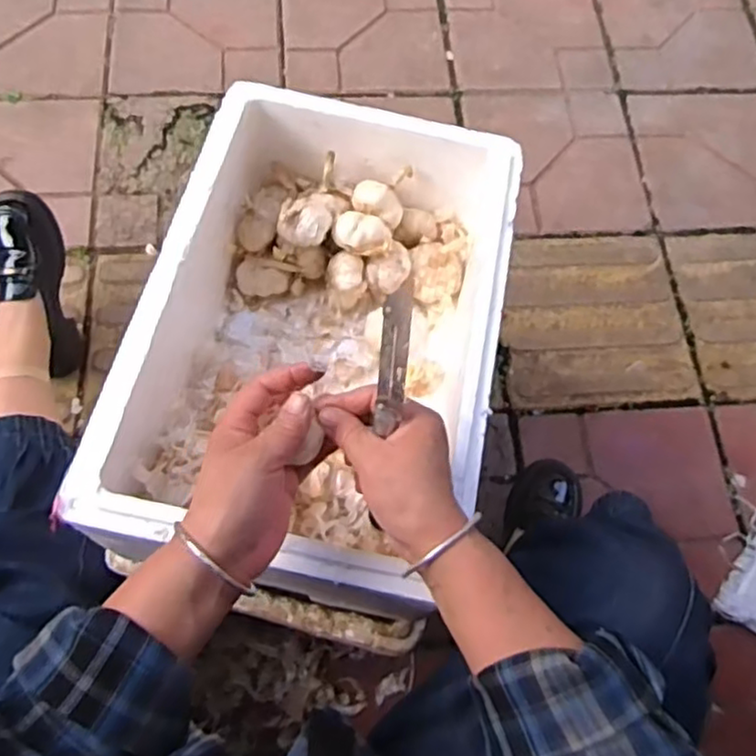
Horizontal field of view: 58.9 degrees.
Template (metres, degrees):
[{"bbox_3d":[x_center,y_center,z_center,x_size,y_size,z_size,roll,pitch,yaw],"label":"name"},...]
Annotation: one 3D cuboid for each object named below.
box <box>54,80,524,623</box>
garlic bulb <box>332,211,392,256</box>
[{"bbox_3d":[-0.043,-0.042,0.627,0.296,0.165,0.435,13,70,0],"label":"box"},{"bbox_3d":[-0.016,-0.144,0.675,0.057,0.032,0.039,20,70,3],"label":"garlic bulb"}]

